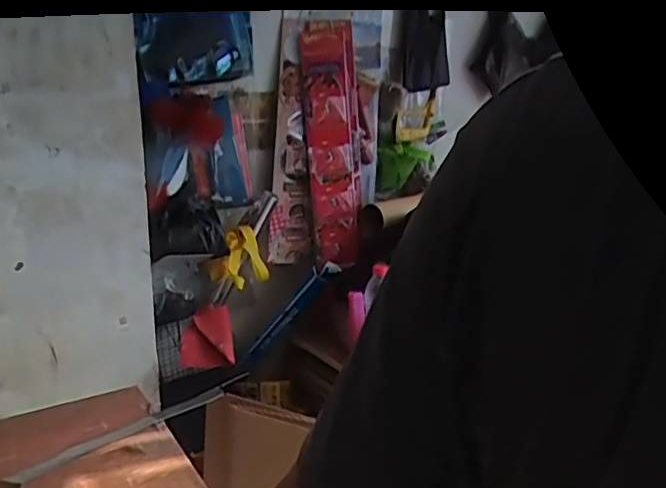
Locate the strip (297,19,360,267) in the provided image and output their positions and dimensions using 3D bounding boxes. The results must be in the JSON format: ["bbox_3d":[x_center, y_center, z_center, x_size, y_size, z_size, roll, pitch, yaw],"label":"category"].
[{"bbox_3d":[0.003,-0.224,1.420,0.121,0.533,0.029,-8,12,-16],"label":"strip"}]

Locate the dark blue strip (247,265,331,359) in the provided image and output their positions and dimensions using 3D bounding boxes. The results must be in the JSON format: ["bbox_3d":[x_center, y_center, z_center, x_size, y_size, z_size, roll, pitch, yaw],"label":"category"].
[{"bbox_3d":[-0.107,0.165,1.452,0.038,0.270,0.021,39,7,-21],"label":"dark blue strip"}]

